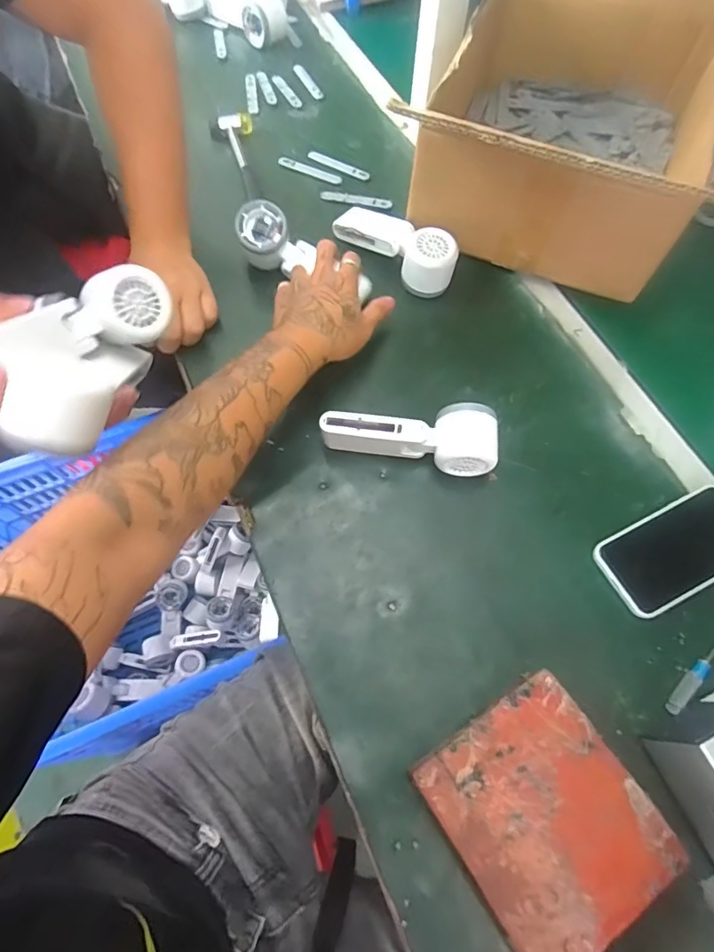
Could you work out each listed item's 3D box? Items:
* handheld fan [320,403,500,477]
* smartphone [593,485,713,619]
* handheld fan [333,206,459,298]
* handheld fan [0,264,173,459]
[{"bbox_3d":[0.052,-0.043,0.484,0.163,0.049,0.057,13,66,6],"label":"handheld fan"},{"bbox_3d":[0.294,0.066,0.455,0.149,0.013,0.074,-25,68,-11],"label":"smartphone"},{"bbox_3d":[0.042,-0.272,0.587,0.162,0.054,0.054,40,72,16],"label":"handheld fan"},{"bbox_3d":[-0.203,-0.080,0.352,0.086,0.077,0.171,18,44,8],"label":"handheld fan"}]

